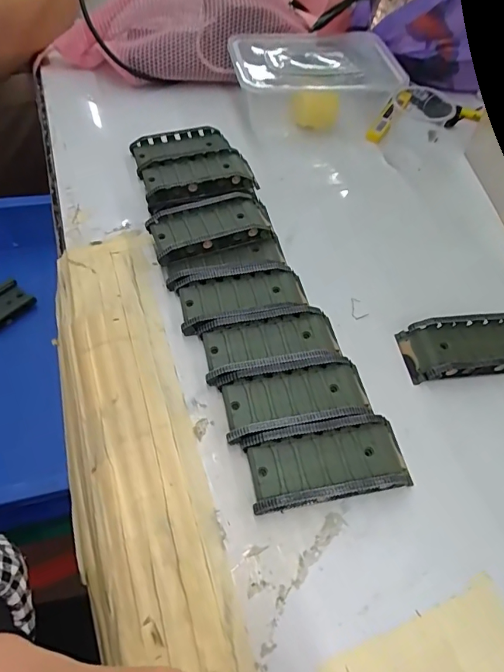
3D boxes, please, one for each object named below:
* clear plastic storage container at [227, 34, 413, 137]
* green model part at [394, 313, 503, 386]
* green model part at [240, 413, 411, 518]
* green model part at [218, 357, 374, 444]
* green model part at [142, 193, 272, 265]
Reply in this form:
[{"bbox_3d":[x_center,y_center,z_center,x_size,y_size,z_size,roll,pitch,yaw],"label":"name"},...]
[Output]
[{"bbox_3d":[0.058,-0.268,0.470,0.156,0.071,0.107,-4,56,-8],"label":"clear plastic storage container"},{"bbox_3d":[0.158,0.009,0.321,0.095,0.022,0.043,-5,56,-8],"label":"green model part"},{"bbox_3d":[0.047,0.076,0.266,0.095,0.020,0.044,-8,57,-10],"label":"green model part"},{"bbox_3d":[0.030,0.041,0.288,0.094,0.019,0.044,-7,57,-9],"label":"green model part"},{"bbox_3d":[-0.033,-0.086,0.362,0.096,0.032,0.049,-15,58,-14],"label":"green model part"}]

